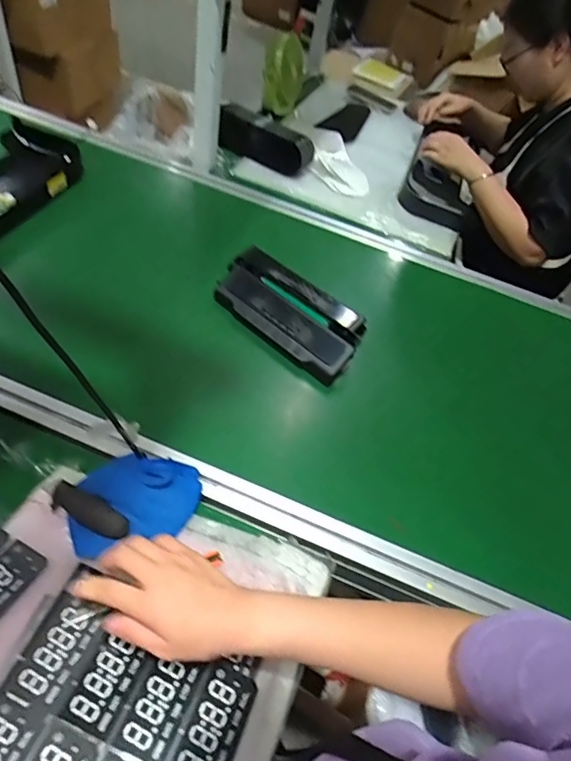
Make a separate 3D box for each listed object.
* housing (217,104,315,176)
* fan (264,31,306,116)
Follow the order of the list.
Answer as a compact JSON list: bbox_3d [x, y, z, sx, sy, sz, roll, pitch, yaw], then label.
[{"bbox_3d":[-0.049,-0.539,1.129,0.224,0.085,0.066,22,46,-4],"label":"housing"},{"bbox_3d":[0.000,-0.807,1.316,0.070,0.162,0.128,24,50,8],"label":"fan"}]

